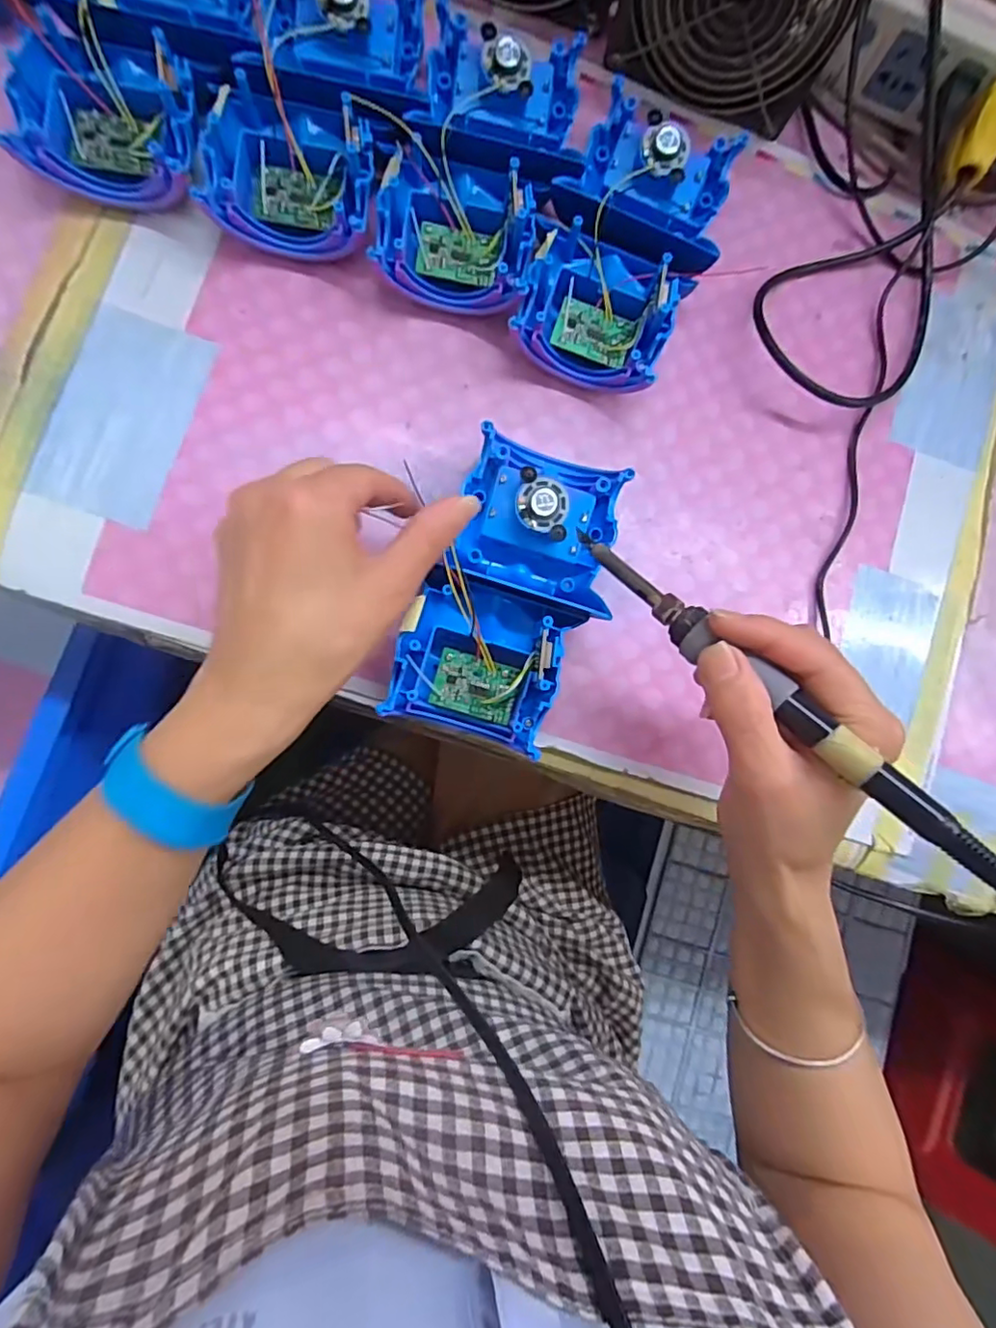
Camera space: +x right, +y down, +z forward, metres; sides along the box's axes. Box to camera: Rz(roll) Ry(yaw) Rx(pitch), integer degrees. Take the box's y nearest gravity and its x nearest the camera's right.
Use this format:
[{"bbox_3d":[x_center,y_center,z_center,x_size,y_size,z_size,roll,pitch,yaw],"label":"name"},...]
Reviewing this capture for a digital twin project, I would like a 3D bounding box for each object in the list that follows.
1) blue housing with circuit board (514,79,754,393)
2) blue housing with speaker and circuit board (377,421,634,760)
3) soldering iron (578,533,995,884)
[{"bbox_3d":[0.069,-0.232,0.326,0.089,0.041,0.156,21,83,-6],"label":"blue housing with circuit board"},{"bbox_3d":[0.008,-0.036,0.299,0.085,0.033,0.150,21,84,-6],"label":"blue housing with speaker and circuit board"},{"bbox_3d":[0.105,0.009,0.230,0.015,0.014,0.204,-40,64,-8],"label":"soldering iron"}]

